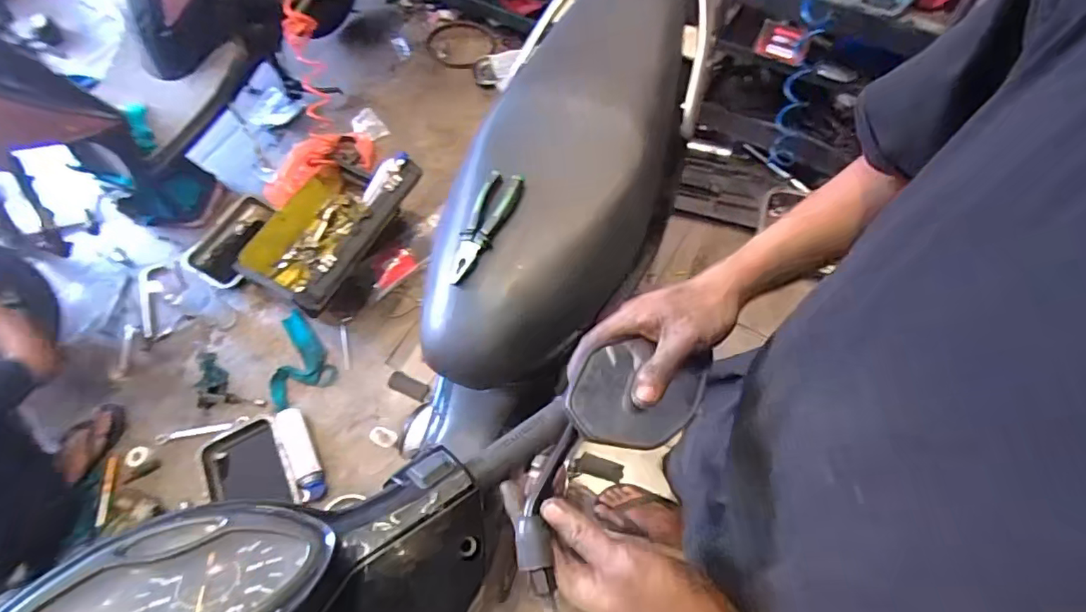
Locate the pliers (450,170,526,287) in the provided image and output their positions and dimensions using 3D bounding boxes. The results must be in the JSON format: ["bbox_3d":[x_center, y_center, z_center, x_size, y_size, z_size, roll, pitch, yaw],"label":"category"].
[{"bbox_3d":[-0.081,-0.106,0.717,0.056,0.029,0.166,26,82,13],"label":"pliers"}]

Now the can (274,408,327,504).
[{"bbox_3d":[-0.654,0.399,1.456,0.072,0.055,0.268,-28,66,-9],"label":"can"}]

